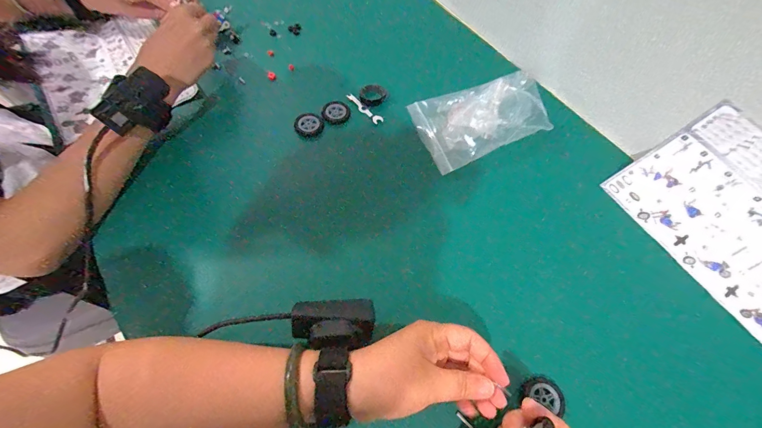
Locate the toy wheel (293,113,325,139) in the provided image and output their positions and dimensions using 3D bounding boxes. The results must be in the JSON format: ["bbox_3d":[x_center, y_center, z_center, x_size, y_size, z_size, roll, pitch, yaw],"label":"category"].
[{"bbox_3d":[-0.094,-0.117,0.432,0.036,0.016,0.032,-17,65,-11],"label":"toy wheel"}]

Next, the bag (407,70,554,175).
[{"bbox_3d":[0.126,-0.125,0.426,0.154,0.042,0.113,-18,65,-11],"label":"bag"}]

